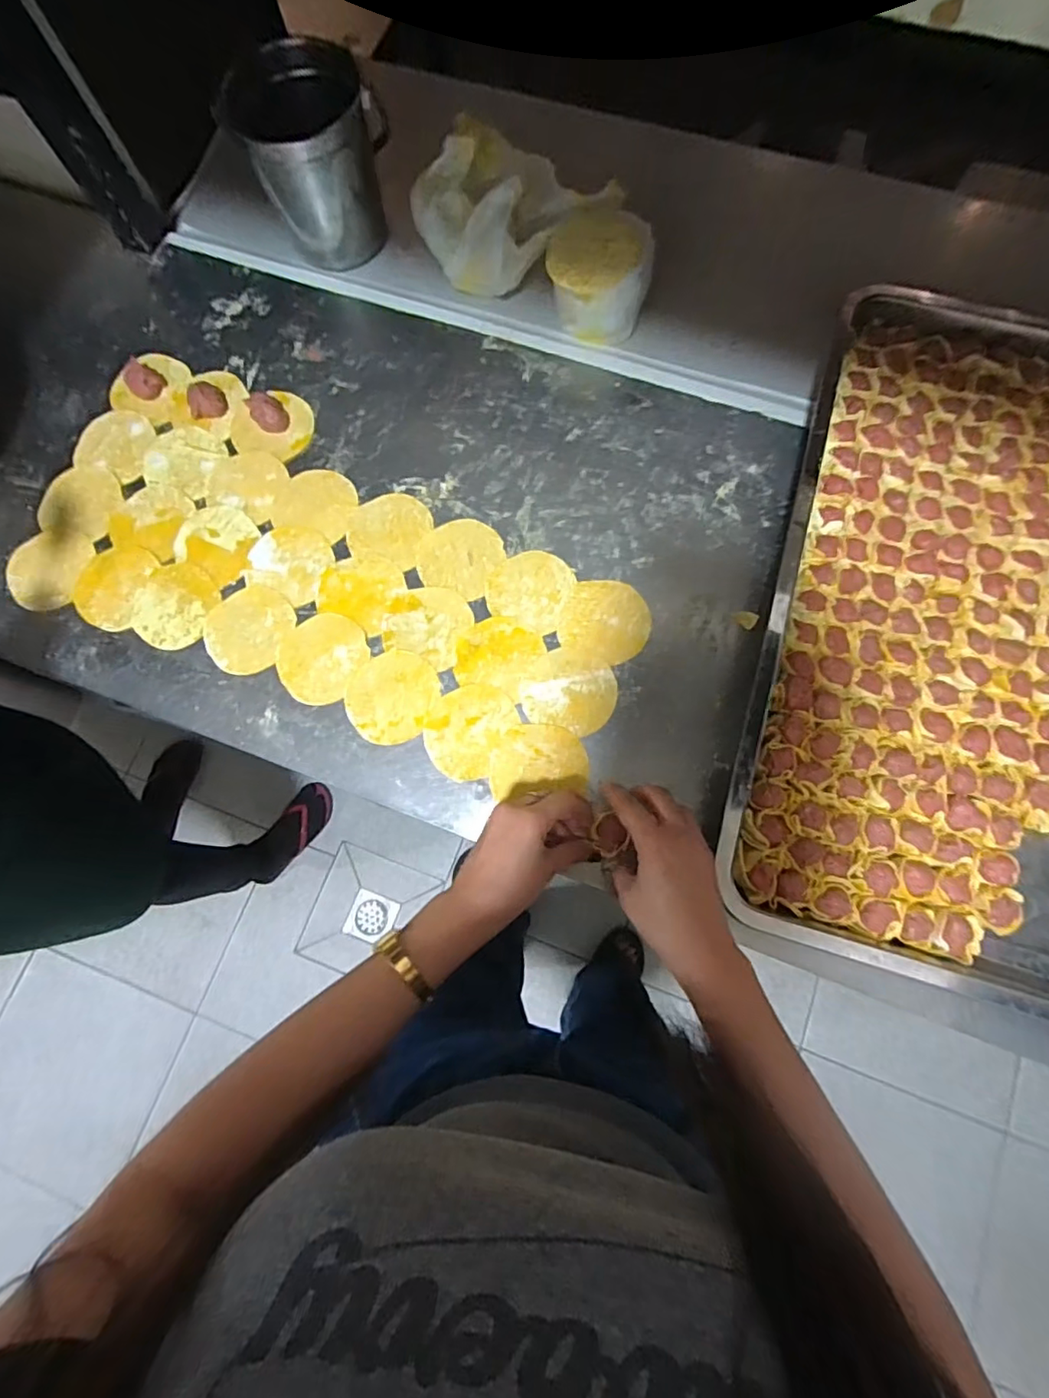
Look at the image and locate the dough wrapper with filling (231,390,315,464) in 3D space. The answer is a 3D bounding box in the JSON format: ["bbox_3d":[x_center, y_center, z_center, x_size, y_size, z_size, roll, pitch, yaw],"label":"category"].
[{"bbox_3d":[-0.258,-0.284,0.587,0.079,0.022,0.072,16,78,5],"label":"dough wrapper with filling"}]

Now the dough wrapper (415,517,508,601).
[{"bbox_3d":[-0.061,-0.136,0.554,0.076,0.004,0.077,0,77,1],"label":"dough wrapper"}]

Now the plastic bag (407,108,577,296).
[{"bbox_3d":[-0.041,-0.493,0.592,0.150,0.082,0.112,20,78,6],"label":"plastic bag"}]

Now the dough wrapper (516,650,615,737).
[{"bbox_3d":[0.040,-0.008,0.518,0.083,0.004,0.072,17,78,5],"label":"dough wrapper"}]

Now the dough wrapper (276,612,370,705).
[{"bbox_3d":[-0.188,-0.039,0.534,0.076,0.004,0.084,28,78,8],"label":"dough wrapper"}]

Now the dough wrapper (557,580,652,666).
[{"bbox_3d":[0.076,-0.069,0.532,0.075,0.004,0.079,0,77,1],"label":"dough wrapper"}]

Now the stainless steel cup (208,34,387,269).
[{"bbox_3d":[-0.207,-0.543,0.587,0.124,0.131,0.104,9,77,4],"label":"stainless steel cup"}]

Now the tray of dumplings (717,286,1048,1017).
[{"bbox_3d":[0.411,-0.064,0.497,0.395,0.053,0.599,17,78,5],"label":"tray of dumplings"}]

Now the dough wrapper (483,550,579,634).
[{"bbox_3d":[0.005,-0.105,0.544,0.075,0.004,0.074,21,78,6],"label":"dough wrapper"}]

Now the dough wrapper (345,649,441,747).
[{"bbox_3d":[-0.120,-0.003,0.523,0.081,0.004,0.084,0,77,1],"label":"dough wrapper"}]

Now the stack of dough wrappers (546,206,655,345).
[{"bbox_3d":[0.074,-0.417,0.575,0.101,0.073,0.094,11,77,4],"label":"stack of dough wrappers"}]

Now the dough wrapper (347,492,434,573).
[{"bbox_3d":[-0.130,-0.166,0.561,0.073,0.004,0.074,17,78,5],"label":"dough wrapper"}]

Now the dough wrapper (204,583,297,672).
[{"bbox_3d":[-0.260,-0.066,0.544,0.078,0.005,0.084,0,77,1],"label":"dough wrapper"}]

